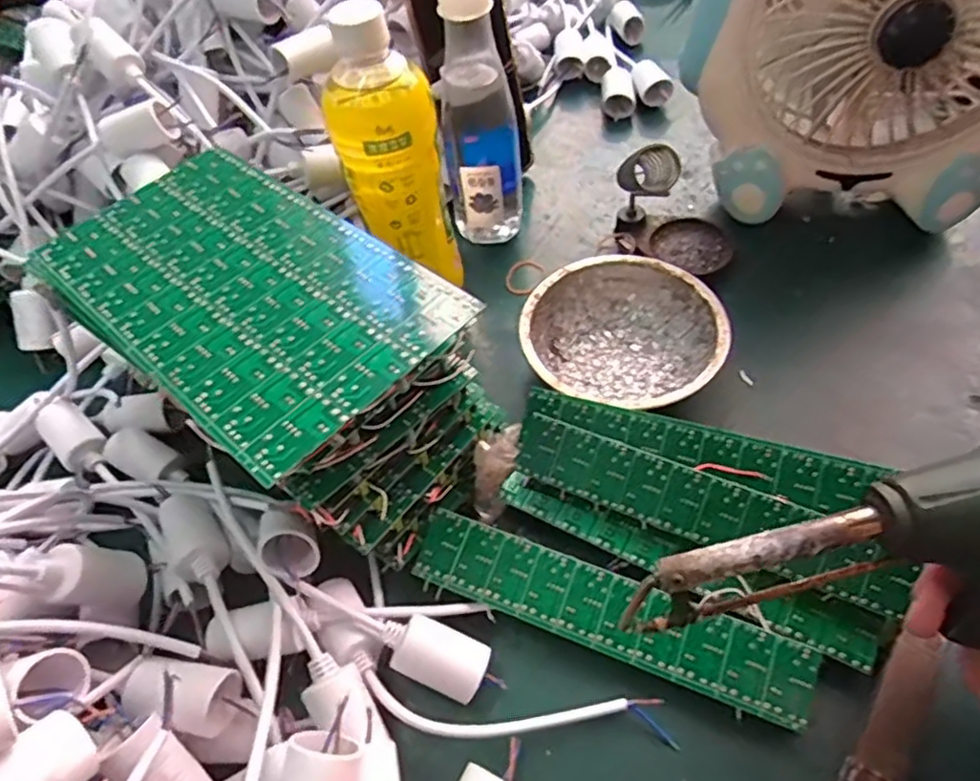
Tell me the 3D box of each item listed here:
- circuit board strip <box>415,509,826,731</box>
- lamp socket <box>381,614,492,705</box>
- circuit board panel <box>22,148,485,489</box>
[{"bbox_3d":[0.060,0.112,0.337,0.202,0.011,0.038,17,58,17],"label":"circuit board strip"},{"bbox_3d":[-0.028,0.133,0.330,0.053,0.024,0.029,26,74,1],"label":"lamp socket"},{"bbox_3d":[-0.114,-0.050,0.294,0.199,0.006,0.112,33,64,25],"label":"circuit board panel"}]

